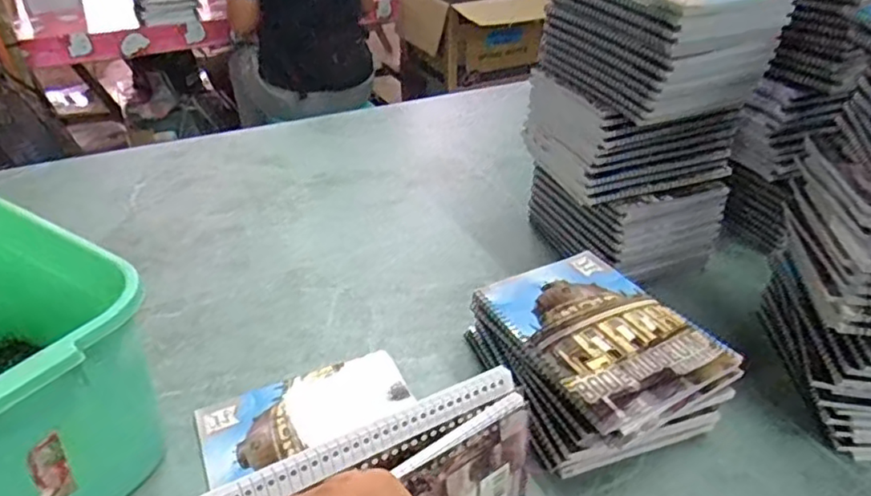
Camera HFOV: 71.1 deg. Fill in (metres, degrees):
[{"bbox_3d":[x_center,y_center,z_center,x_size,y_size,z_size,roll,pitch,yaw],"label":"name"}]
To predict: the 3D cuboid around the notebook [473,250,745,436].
[{"bbox_3d":[0.146,0.071,0.554,0.145,0.014,0.185,-18,38,-25],"label":"notebook"}]

